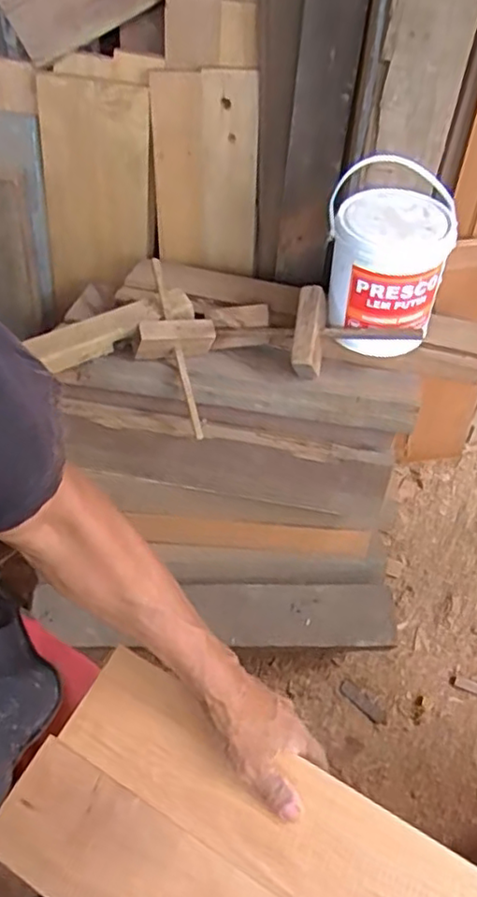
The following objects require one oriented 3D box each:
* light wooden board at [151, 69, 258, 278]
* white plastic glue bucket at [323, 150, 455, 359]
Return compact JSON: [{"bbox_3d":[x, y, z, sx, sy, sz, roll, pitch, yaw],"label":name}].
[{"bbox_3d":[-0.063,-0.516,1.198,0.193,0.356,0.026,5,42,4],"label":"light wooden board"},{"bbox_3d":[0.226,-0.289,0.990,0.196,0.199,0.189,0,59,0],"label":"white plastic glue bucket"}]

